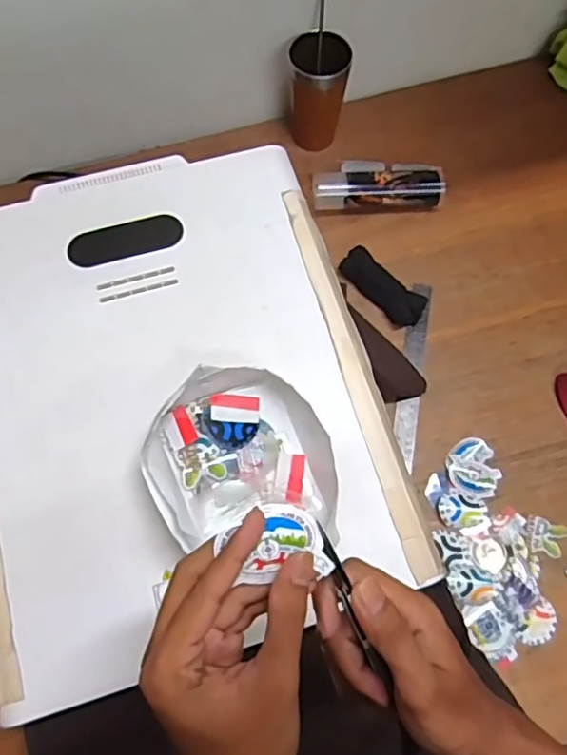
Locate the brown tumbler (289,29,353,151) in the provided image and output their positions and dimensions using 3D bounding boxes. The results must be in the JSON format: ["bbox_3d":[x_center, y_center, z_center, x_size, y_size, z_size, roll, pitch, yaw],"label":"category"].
[{"bbox_3d":[0.048,-0.399,0.852,0.077,0.154,0.071,1,69,-2],"label":"brown tumbler"}]

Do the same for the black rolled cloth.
[{"bbox_3d":[0.135,-0.124,0.811,0.048,0.025,0.128,-40,75,-15],"label":"black rolled cloth"}]

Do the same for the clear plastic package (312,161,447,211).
[{"bbox_3d":[0.135,-0.271,0.867,0.183,0.051,0.077,0,69,-2],"label":"clear plastic package"}]

